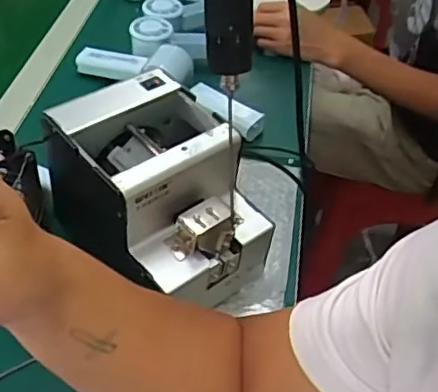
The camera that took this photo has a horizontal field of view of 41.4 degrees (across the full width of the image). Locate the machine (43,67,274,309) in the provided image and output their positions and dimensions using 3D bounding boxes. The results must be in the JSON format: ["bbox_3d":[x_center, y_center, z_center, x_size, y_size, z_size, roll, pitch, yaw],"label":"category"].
[{"bbox_3d":[-0.055,0.002,0.535,0.124,0.154,0.181,-30,55,-30],"label":"machine"}]

